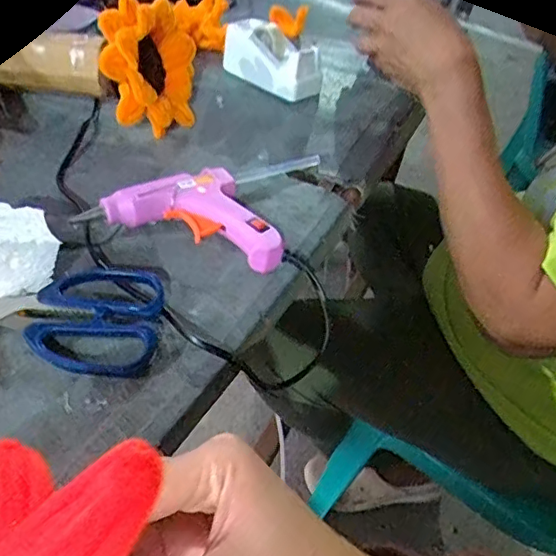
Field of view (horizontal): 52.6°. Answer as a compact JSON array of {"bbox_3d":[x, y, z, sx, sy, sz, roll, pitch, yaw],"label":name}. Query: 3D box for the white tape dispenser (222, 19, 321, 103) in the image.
[{"bbox_3d":[-0.007,-0.218,0.553,0.105,0.045,0.049,31,47,24],"label":"white tape dispenser"}]

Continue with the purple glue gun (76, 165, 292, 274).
[{"bbox_3d":[-0.059,-0.051,0.414,0.138,0.027,0.080,14,43,4],"label":"purple glue gun"}]

